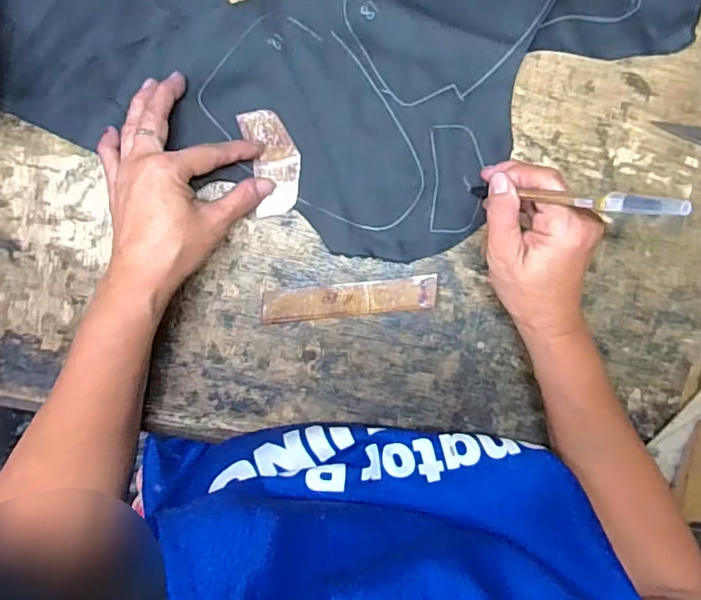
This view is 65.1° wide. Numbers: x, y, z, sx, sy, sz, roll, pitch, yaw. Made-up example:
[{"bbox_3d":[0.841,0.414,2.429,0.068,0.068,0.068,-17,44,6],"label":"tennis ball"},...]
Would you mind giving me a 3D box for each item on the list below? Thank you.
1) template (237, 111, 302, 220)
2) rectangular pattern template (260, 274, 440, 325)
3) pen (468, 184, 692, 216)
[{"bbox_3d":[-0.054,-0.097,0.385,0.036,0.004,0.072,-14,98,0],"label":"template"},{"bbox_3d":[0.000,0.000,0.397,0.125,0.004,0.024,-6,95,-1],"label":"rectangular pattern template"},{"bbox_3d":[0.120,-0.060,0.322,0.008,0.159,0.010,18,95,-29],"label":"pen"}]

